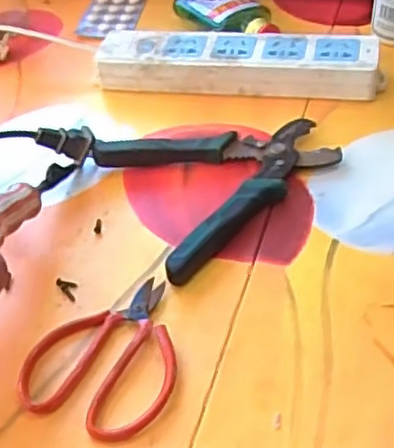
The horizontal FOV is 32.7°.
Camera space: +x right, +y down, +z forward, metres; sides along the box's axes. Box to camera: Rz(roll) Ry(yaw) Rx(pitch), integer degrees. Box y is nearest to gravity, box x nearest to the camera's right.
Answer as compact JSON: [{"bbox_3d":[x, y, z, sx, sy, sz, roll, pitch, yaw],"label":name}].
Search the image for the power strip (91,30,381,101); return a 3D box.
[{"bbox_3d":[0.034,-0.132,0.556,0.226,0.031,0.053,6,45,12],"label":"power strip"}]

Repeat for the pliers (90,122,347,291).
[{"bbox_3d":[0.023,-0.036,0.471,0.152,0.019,0.133,-23,46,-16],"label":"pliers"}]

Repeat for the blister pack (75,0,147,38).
[{"bbox_3d":[-0.084,-0.212,0.674,0.058,0.004,0.083,3,45,9],"label":"blister pack"}]

